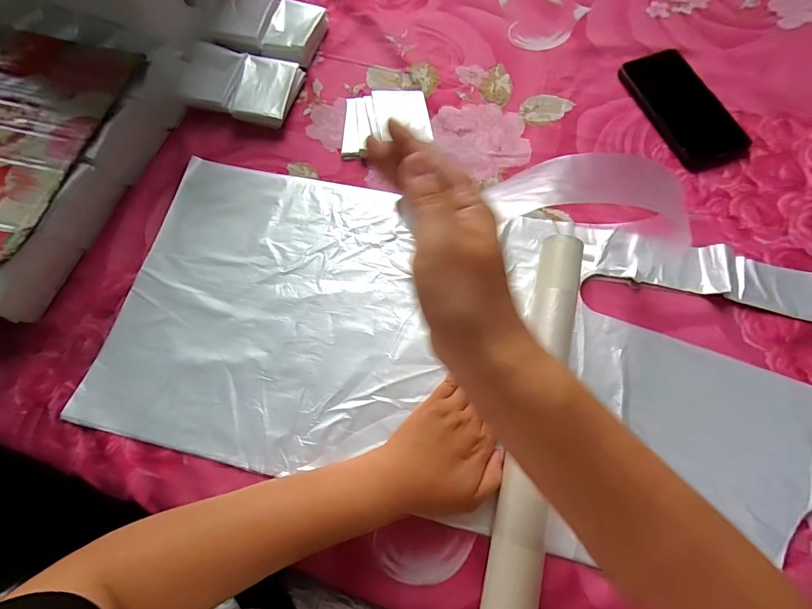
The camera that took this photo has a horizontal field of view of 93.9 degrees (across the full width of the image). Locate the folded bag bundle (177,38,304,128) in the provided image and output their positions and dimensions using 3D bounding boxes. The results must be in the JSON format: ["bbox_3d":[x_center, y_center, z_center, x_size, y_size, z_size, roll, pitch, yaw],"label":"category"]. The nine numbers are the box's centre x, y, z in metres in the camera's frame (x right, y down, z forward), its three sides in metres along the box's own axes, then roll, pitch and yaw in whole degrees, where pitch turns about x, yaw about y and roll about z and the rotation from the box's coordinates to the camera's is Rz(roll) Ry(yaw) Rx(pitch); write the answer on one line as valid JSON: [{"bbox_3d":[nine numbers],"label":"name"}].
[{"bbox_3d":[-0.205,-0.274,0.472,0.131,0.020,0.087,13,78,0],"label":"folded bag bundle"}]

